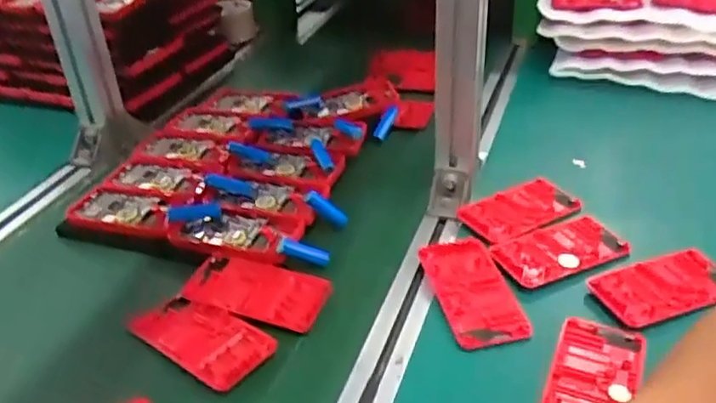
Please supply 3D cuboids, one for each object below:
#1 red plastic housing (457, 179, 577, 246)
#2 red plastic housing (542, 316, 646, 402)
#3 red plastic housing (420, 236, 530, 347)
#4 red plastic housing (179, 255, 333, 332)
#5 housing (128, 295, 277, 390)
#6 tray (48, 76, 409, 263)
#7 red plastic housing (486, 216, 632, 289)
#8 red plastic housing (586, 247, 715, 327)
[{"bbox_3d":[0.160,0.006,0.654,0.120,0.016,0.067,-20,37,-23],"label":"red plastic housing"},{"bbox_3d":[0.171,0.128,0.474,0.060,0.008,0.117,12,37,23],"label":"red plastic housing"},{"bbox_3d":[0.098,0.072,0.561,0.061,0.009,0.123,-10,34,-9],"label":"red plastic housing"},{"bbox_3d":[-0.089,0.078,0.571,0.120,0.019,0.066,6,35,15],"label":"red plastic housing"},{"bbox_3d":[-0.127,0.109,0.532,0.112,0.012,0.059,20,40,31],"label":"housing"},{"bbox_3d":[-0.124,-0.056,0.750,0.275,0.023,0.338,7,35,16],"label":"tray"},{"bbox_3d":[0.183,0.044,0.597,0.117,0.014,0.067,-18,36,-20],"label":"red plastic housing"},{"bbox_3d":[0.259,0.069,0.552,0.117,0.006,0.063,-15,35,-15],"label":"red plastic housing"}]

